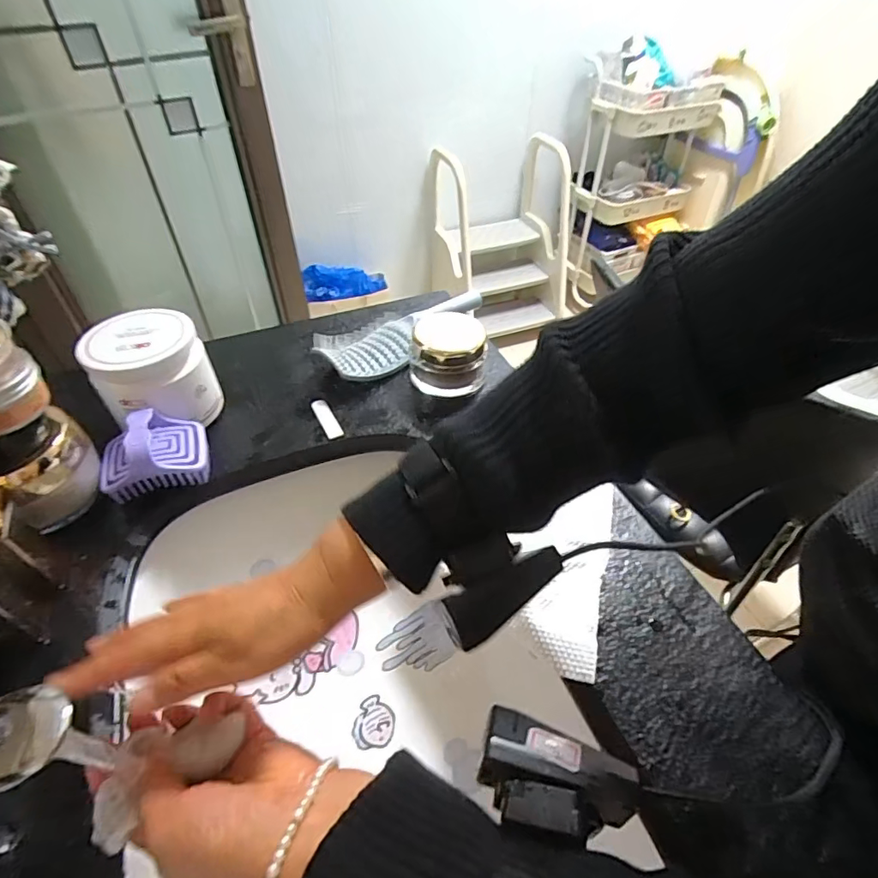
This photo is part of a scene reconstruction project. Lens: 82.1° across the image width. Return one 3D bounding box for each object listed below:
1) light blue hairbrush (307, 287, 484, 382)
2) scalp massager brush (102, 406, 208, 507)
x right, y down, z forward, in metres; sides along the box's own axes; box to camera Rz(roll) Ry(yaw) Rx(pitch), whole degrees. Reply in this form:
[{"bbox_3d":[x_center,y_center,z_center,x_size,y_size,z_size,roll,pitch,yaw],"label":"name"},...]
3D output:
[{"bbox_3d":[-0.040,-0.144,0.634,0.069,0.048,0.246,31,53,27],"label":"light blue hairbrush"},{"bbox_3d":[-0.266,0.008,0.467,0.086,0.054,0.069,-17,48,-17],"label":"scalp massager brush"}]

